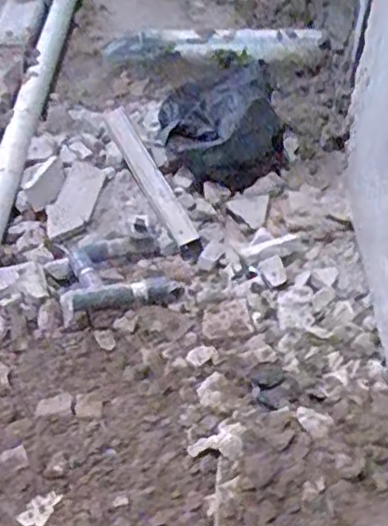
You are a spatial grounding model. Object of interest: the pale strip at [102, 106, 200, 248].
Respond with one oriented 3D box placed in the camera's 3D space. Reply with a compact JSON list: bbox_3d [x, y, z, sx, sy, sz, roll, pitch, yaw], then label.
[{"bbox_3d":[-0.083,-0.162,1.156,0.047,0.017,0.383,-17,50,-17],"label":"pale strip"}]

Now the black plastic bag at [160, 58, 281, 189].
[{"bbox_3d":[0.049,-0.229,1.105,0.195,0.115,0.195,-7,48,-8],"label":"black plastic bag"}]

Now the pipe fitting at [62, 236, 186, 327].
[{"bbox_3d":[-0.114,0.012,0.938,0.162,0.035,0.137,-16,50,-15],"label":"pipe fitting"}]

